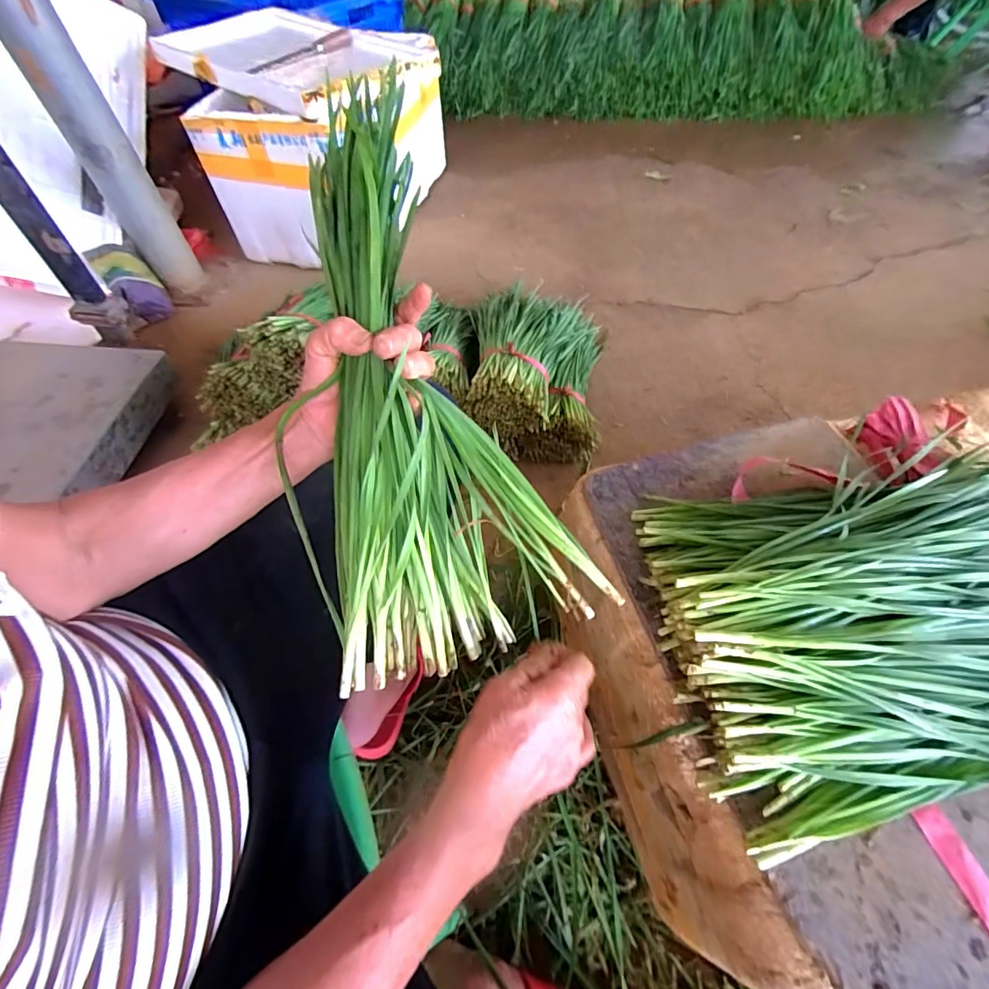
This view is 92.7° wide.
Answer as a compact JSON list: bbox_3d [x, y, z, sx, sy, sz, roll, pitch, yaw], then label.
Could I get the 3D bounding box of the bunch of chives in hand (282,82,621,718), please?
[{"bbox_3d":[-0.052,-0.099,0.338,0.176,0.073,0.429,-11,83,-5],"label":"bunch of chives in hand"}]

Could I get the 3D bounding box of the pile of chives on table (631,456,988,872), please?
[{"bbox_3d":[0.340,0.083,0.365,0.412,0.080,0.281,-6,56,-2],"label":"pile of chives on table"}]

